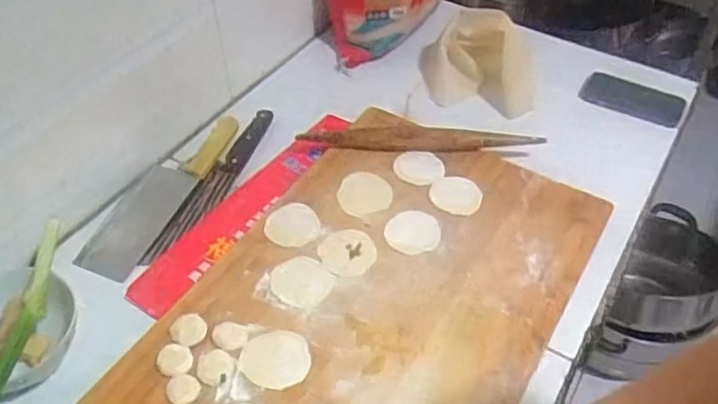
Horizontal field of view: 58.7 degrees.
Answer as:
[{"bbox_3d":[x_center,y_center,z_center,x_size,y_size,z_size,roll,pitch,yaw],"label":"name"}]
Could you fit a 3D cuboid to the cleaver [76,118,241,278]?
[{"bbox_3d":[-0.267,-0.020,0.856,0.077,0.035,0.282,17,49,16],"label":"cleaver"}]

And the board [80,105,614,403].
[{"bbox_3d":[0.013,0.105,0.728,0.392,0.022,0.552,23,51,21],"label":"board"}]

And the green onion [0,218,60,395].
[{"bbox_3d":[-0.340,0.162,0.616,0.034,0.035,0.349,0,46,0],"label":"green onion"}]

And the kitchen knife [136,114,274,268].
[{"bbox_3d":[-0.202,-0.024,0.881,0.031,0.038,0.291,16,49,15],"label":"kitchen knife"}]

